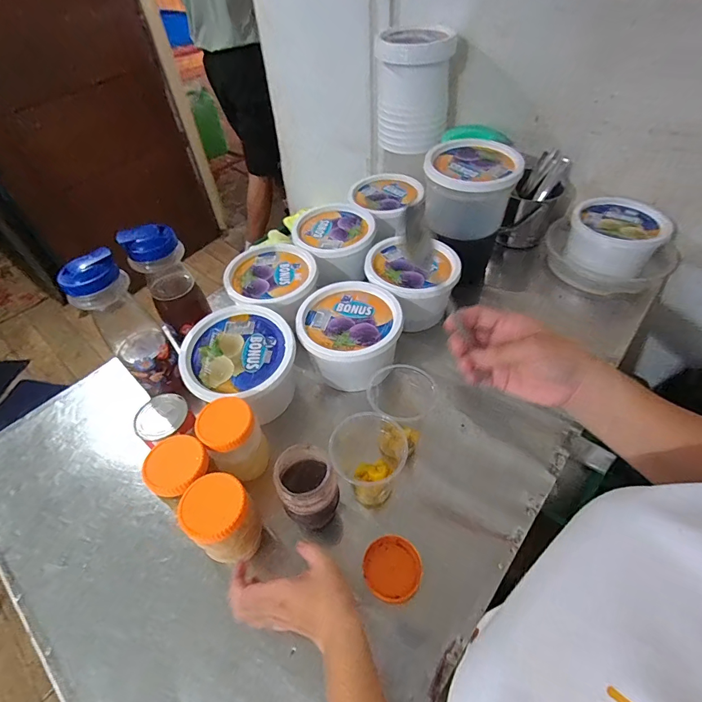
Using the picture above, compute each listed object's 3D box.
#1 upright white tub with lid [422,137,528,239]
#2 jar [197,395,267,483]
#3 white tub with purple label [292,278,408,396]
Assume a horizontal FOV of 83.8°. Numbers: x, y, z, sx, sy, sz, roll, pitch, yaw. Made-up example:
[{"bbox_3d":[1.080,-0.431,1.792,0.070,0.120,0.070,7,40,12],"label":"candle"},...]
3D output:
[{"bbox_3d":[0.227,-0.310,0.758,0.167,0.117,0.177,-2,50,2],"label":"upright white tub with lid"},{"bbox_3d":[-0.154,0.125,0.535,0.069,0.129,0.063,-2,50,2],"label":"jar"},{"bbox_3d":[0.001,-0.023,0.672,0.169,0.104,0.186,6,50,8],"label":"white tub with purple label"}]

